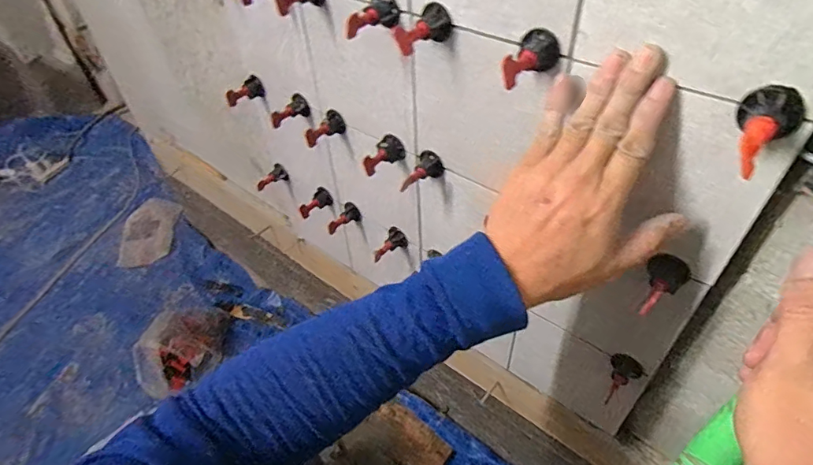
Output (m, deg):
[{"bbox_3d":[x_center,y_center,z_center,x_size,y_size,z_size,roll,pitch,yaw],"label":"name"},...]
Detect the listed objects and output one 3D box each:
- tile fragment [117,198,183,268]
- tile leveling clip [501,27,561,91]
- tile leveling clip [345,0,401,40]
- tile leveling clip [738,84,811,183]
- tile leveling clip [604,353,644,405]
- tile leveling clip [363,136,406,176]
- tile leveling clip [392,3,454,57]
[{"bbox_3d":[-0.739,0.003,1.360,0.145,0.016,0.204,11,77,2],"label":"tile fragment"},{"bbox_3d":[0.089,-0.121,0.338,0.030,0.028,0.049,17,50,19],"label":"tile leveling clip"},{"bbox_3d":[-0.029,-0.185,0.408,0.027,0.027,0.049,21,51,23],"label":"tile leveling clip"},{"bbox_3d":[0.198,-0.057,0.266,0.031,0.027,0.056,30,55,29],"label":"tile leveling clip"},{"bbox_3d":[0.218,0.151,0.487,0.030,0.035,0.042,30,55,29],"label":"tile leveling clip"},{"bbox_3d":[-0.027,-0.083,0.521,0.048,0.025,0.029,-41,55,-15],"label":"tile leveling clip"},{"bbox_3d":[0.013,-0.159,0.381,0.029,0.028,0.050,24,52,25],"label":"tile leveling clip"}]

